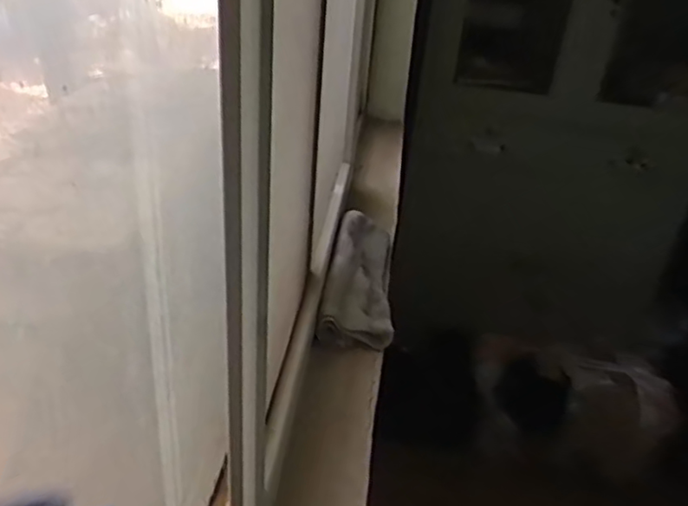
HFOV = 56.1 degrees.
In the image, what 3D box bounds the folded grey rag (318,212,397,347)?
[{"bbox_3d":[0.031,0.028,1.048,0.104,0.052,0.354,7,32,2],"label":"folded grey rag"}]

